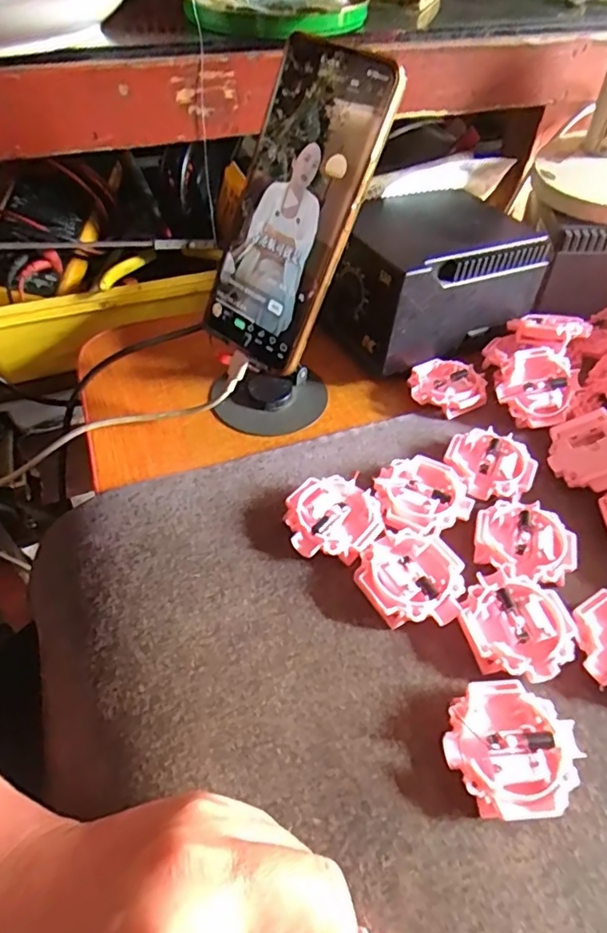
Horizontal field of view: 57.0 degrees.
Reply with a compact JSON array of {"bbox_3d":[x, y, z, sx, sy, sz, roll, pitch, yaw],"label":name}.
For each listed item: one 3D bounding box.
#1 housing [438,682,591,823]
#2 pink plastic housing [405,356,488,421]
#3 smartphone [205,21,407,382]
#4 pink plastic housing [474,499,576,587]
[{"bbox_3d":[0.088,0.120,0.239,0.052,0.014,0.052,1,49,-1],"label":"housing"},{"bbox_3d":[0.103,-0.057,0.397,0.053,0.012,0.047,27,53,20],"label":"pink plastic housing"},{"bbox_3d":[-0.008,-0.140,0.315,0.077,0.166,0.011,37,28,27],"label":"smartphone"},{"bbox_3d":[0.122,0.043,0.312,0.051,0.016,0.050,15,50,10],"label":"pink plastic housing"}]

